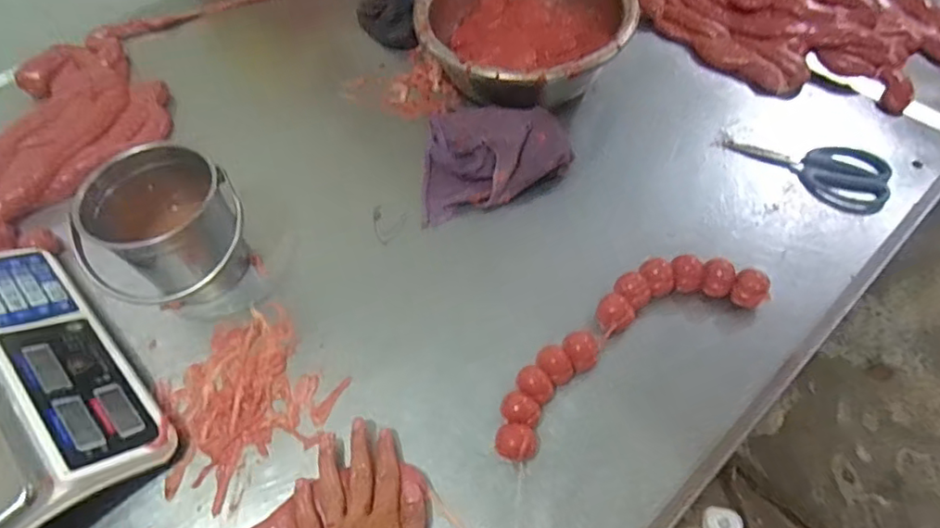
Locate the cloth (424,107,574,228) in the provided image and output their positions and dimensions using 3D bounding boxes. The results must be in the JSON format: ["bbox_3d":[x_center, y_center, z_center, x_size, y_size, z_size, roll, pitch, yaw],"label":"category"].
[{"bbox_3d":[0.021,-0.147,0.717,0.193,0.061,0.149,-14,57,-6],"label":"cloth"}]

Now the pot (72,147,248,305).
[{"bbox_3d":[-0.319,-0.034,0.620,0.132,0.134,0.155,-1,57,3],"label":"pot"}]

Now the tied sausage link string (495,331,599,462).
[{"bbox_3d":[0.071,0.125,0.555,0.049,0.032,0.146,31,63,21],"label":"tied sausage link string"}]

